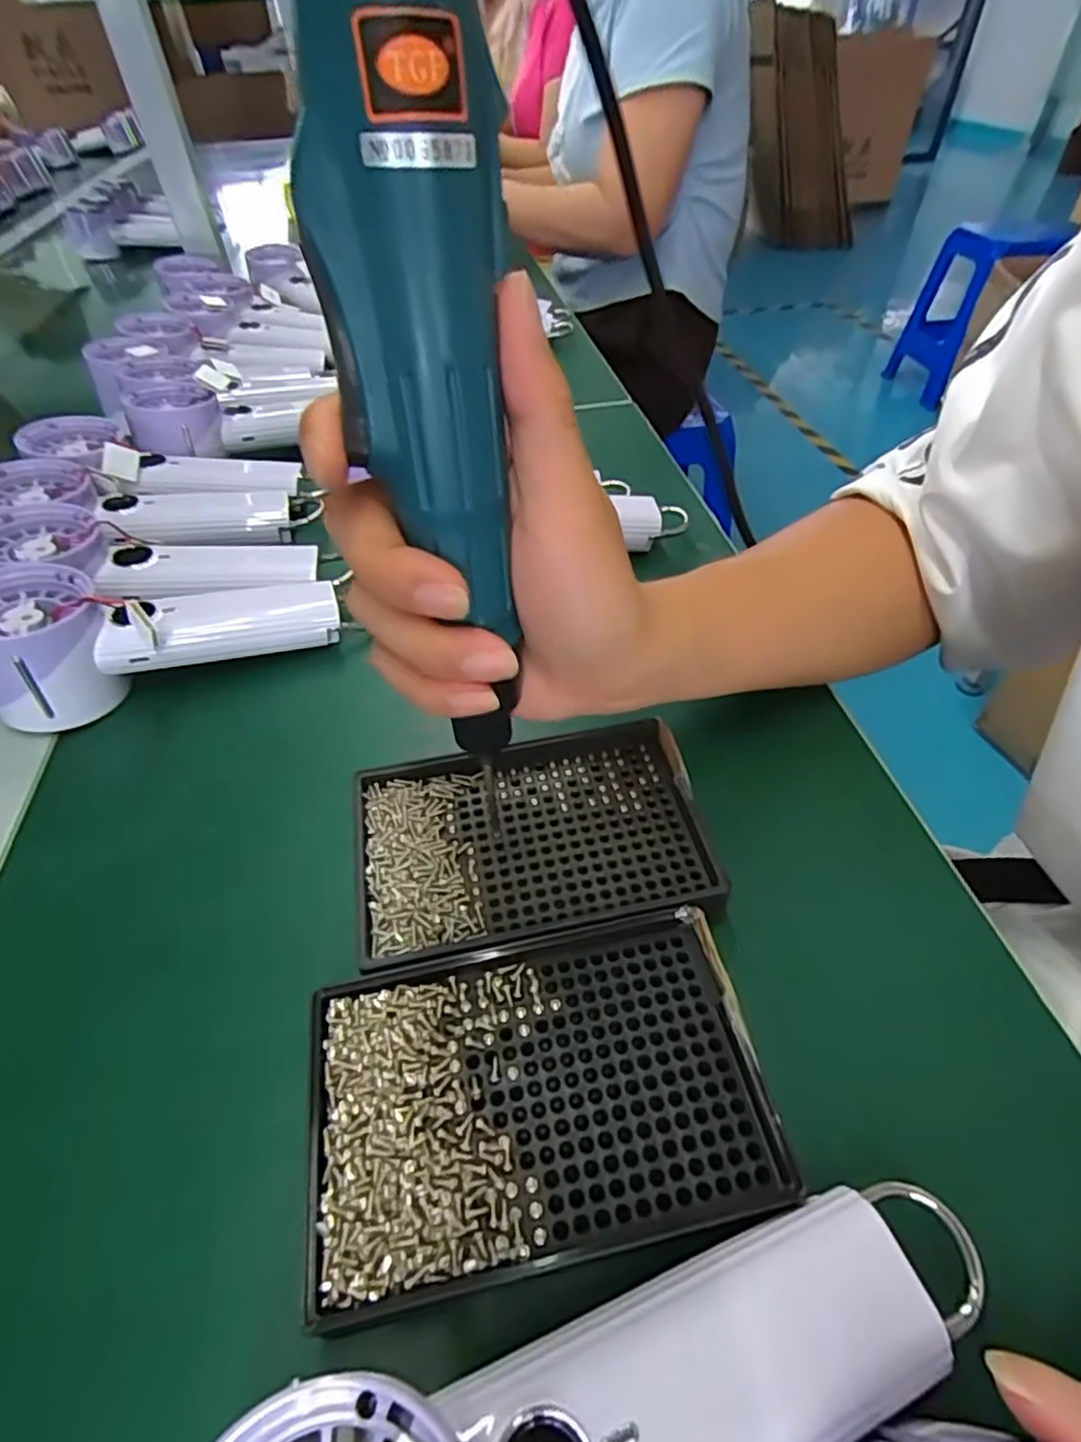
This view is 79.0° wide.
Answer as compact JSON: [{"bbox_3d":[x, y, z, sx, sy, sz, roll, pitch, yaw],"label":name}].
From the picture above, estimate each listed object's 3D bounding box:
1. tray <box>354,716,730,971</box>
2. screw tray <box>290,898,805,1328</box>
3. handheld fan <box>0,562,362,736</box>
[{"bbox_3d":[-0.005,0.045,0.269,0.138,0.012,0.096,-10,48,-7],"label":"tray"},{"bbox_3d":[-0.002,0.114,0.206,0.137,0.010,0.086,-10,48,-7],"label":"screw tray"},{"bbox_3d":[-0.203,-0.054,0.354,0.176,0.061,0.065,-20,50,-16],"label":"handheld fan"}]

